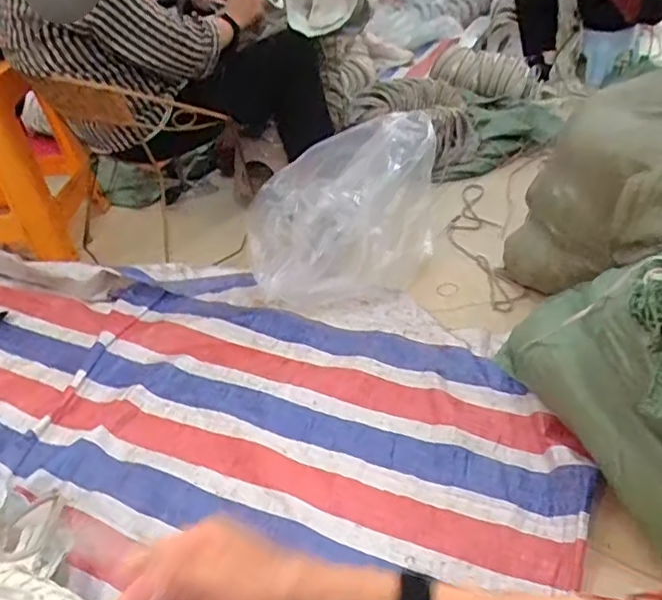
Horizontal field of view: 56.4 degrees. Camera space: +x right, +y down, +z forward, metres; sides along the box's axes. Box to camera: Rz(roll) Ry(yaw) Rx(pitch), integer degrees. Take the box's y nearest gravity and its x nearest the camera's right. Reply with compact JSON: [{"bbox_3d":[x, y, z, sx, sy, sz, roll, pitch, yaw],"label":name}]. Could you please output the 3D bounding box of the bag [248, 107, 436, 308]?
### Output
[{"bbox_3d":[0.027,-0.177,1.386,0.435,0.377,0.222,-5,38,0],"label":"bag"}]

